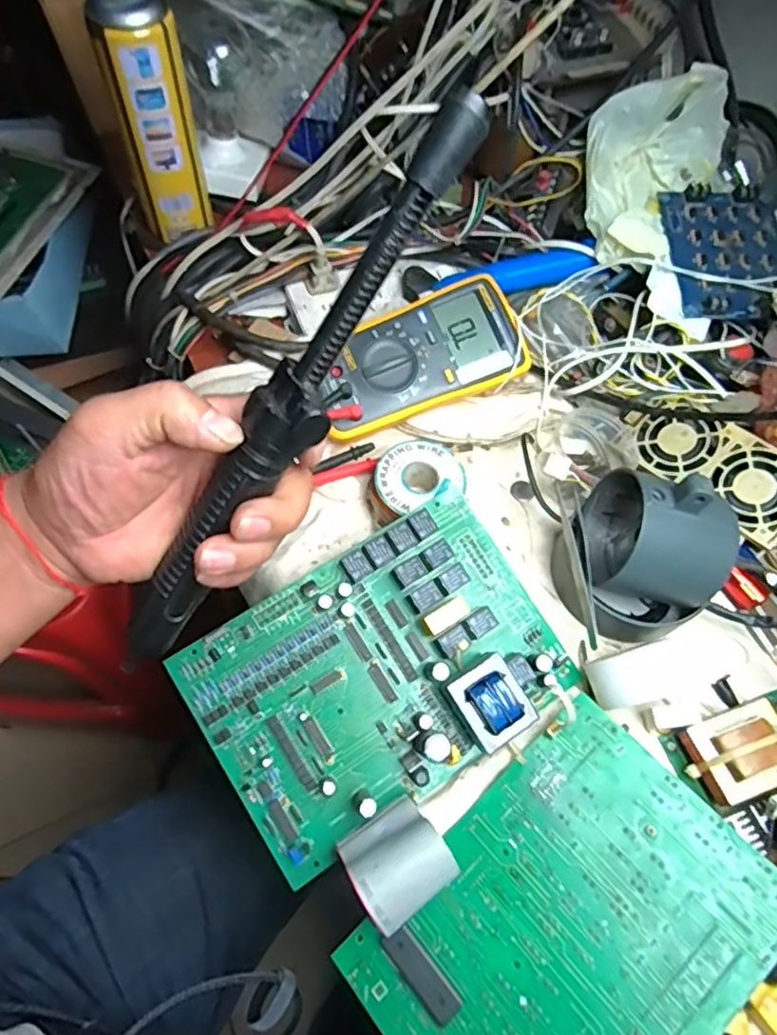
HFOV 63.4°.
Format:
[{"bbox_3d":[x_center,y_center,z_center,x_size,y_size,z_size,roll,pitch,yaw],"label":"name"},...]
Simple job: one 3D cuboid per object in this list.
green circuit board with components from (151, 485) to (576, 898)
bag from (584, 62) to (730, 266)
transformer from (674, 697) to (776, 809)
[{"bbox_3d":[-0.004,0.095,0.402,0.228,0.035,0.158,-31,69,-17],"label":"green circuit board with components"},{"bbox_3d":[0.233,-0.321,0.563,0.117,0.067,0.183,30,66,11],"label":"bag"},{"bbox_3d":[0.225,0.151,0.404,0.060,0.041,0.047,-18,66,-12],"label":"transformer"}]

